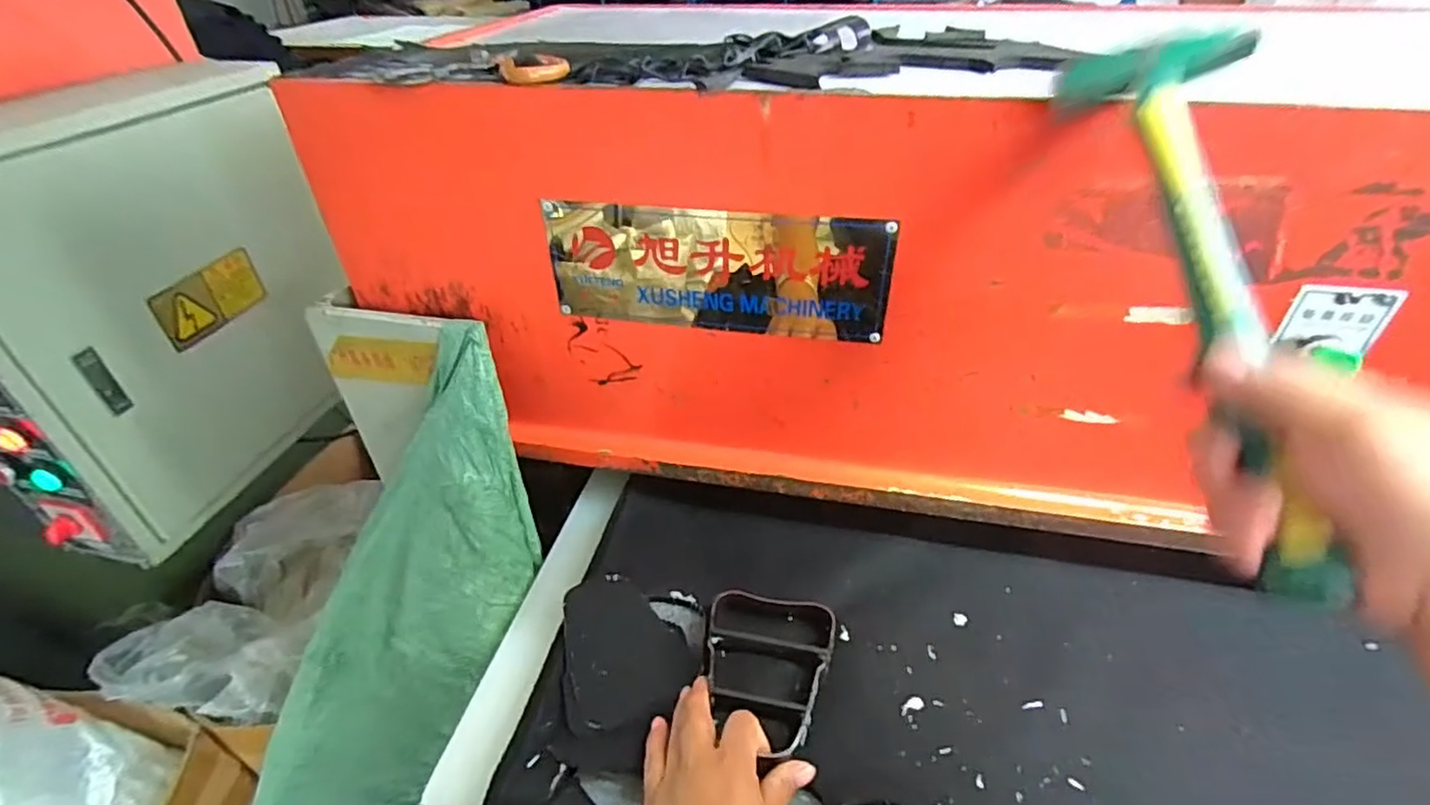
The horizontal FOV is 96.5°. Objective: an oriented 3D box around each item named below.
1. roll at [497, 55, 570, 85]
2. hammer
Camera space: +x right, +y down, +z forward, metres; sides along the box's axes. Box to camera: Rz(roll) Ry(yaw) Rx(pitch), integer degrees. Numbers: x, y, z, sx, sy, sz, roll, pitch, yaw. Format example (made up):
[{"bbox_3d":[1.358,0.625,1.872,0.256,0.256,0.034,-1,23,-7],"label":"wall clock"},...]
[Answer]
[{"bbox_3d":[-0.135,-0.250,0.476,0.050,0.012,0.052,-10,39,-10],"label":"roll"},{"bbox_3d":[0.247,-0.060,0.313,0.076,0.044,0.301,-1,70,0],"label":"hammer"}]

